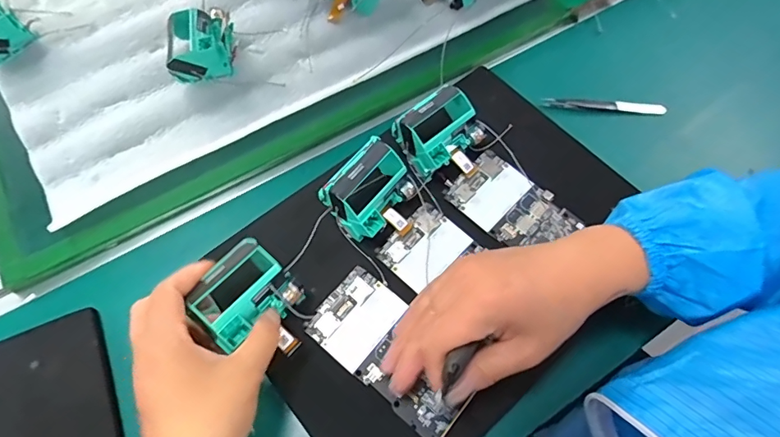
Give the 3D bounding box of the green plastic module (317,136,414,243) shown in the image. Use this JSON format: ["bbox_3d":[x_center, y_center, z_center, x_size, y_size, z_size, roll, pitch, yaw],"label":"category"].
[{"bbox_3d":[-0.010,-0.018,0.379,0.058,0.051,0.067,37,68,18],"label":"green plastic module"}]

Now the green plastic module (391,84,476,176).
[{"bbox_3d":[0.043,-0.077,0.410,0.063,0.046,0.048,-38,68,-18],"label":"green plastic module"}]

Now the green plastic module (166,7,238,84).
[{"bbox_3d":[-0.184,-0.169,0.456,0.063,0.038,0.070,-15,62,-8],"label":"green plastic module"}]

